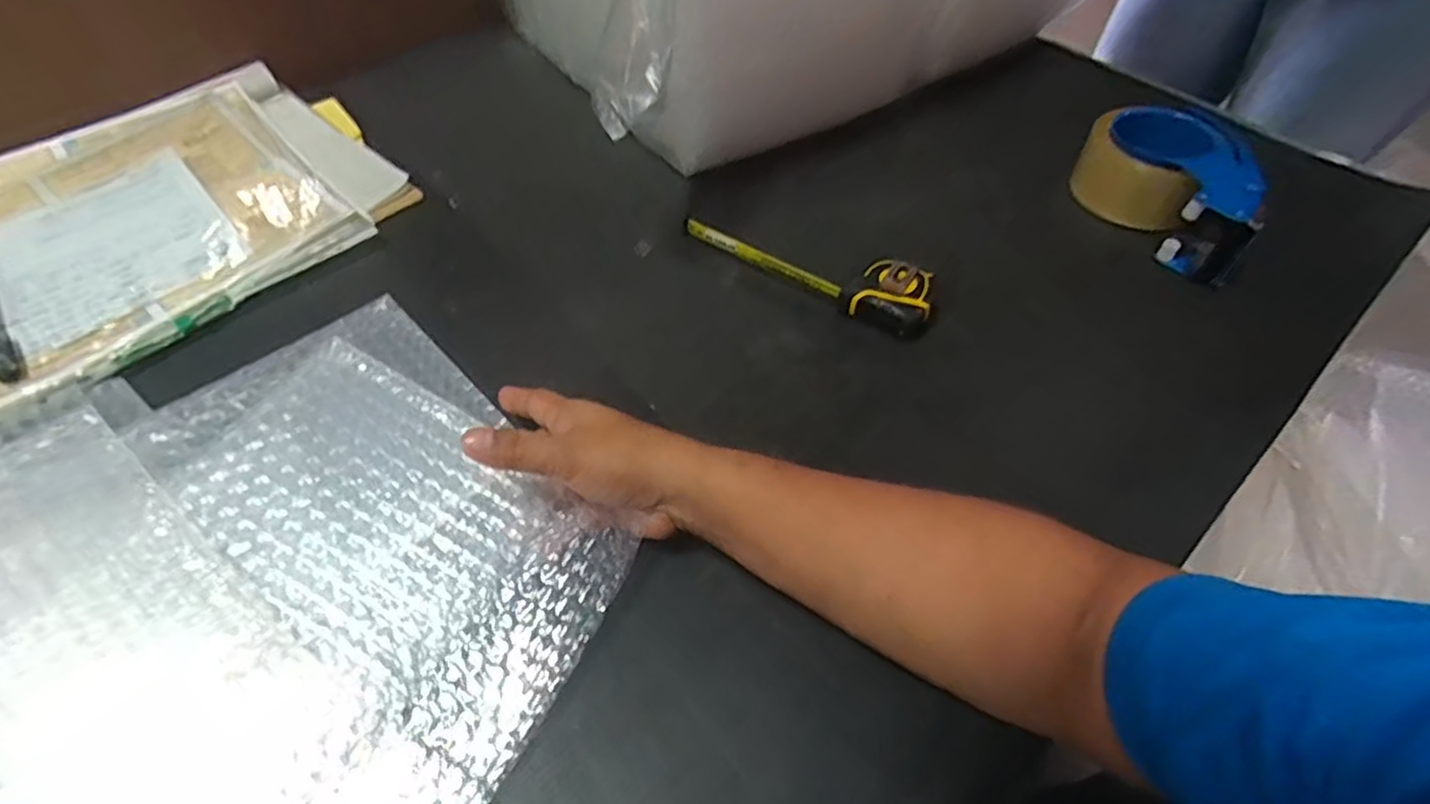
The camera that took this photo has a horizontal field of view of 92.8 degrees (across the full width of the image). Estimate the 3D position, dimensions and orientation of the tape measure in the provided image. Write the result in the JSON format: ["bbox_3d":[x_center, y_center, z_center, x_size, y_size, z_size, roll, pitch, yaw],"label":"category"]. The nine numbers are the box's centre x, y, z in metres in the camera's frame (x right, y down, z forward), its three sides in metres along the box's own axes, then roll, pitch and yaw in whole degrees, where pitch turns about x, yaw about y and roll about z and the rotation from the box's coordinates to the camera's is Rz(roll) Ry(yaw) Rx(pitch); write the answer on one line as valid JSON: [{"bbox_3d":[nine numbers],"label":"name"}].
[{"bbox_3d":[0.068,-0.104,0.511,0.197,0.030,0.050,27,58,18],"label":"tape measure"}]

